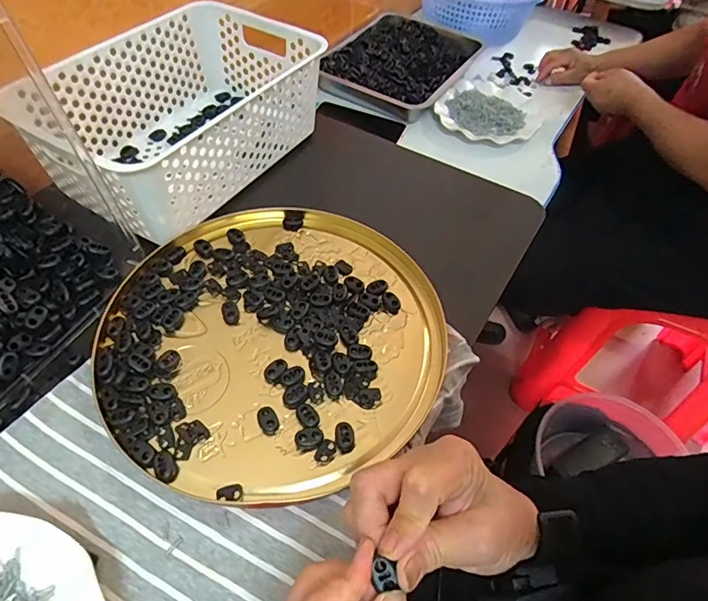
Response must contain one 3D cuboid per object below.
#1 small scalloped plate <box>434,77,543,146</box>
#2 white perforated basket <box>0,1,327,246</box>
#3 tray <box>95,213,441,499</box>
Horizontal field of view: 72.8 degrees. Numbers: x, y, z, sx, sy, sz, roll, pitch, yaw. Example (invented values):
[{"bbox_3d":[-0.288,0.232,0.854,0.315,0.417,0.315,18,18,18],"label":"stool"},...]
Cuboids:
[{"bbox_3d":[0.241,-0.334,0.841,0.172,0.017,0.192,39,60,24],"label":"small scalloped plate"},{"bbox_3d":[-0.189,-0.211,0.545,0.197,0.113,0.298,26,55,16],"label":"white perforated basket"},{"bbox_3d":[-0.071,0.024,0.429,0.288,0.015,0.282,1,51,-2],"label":"tray"}]

